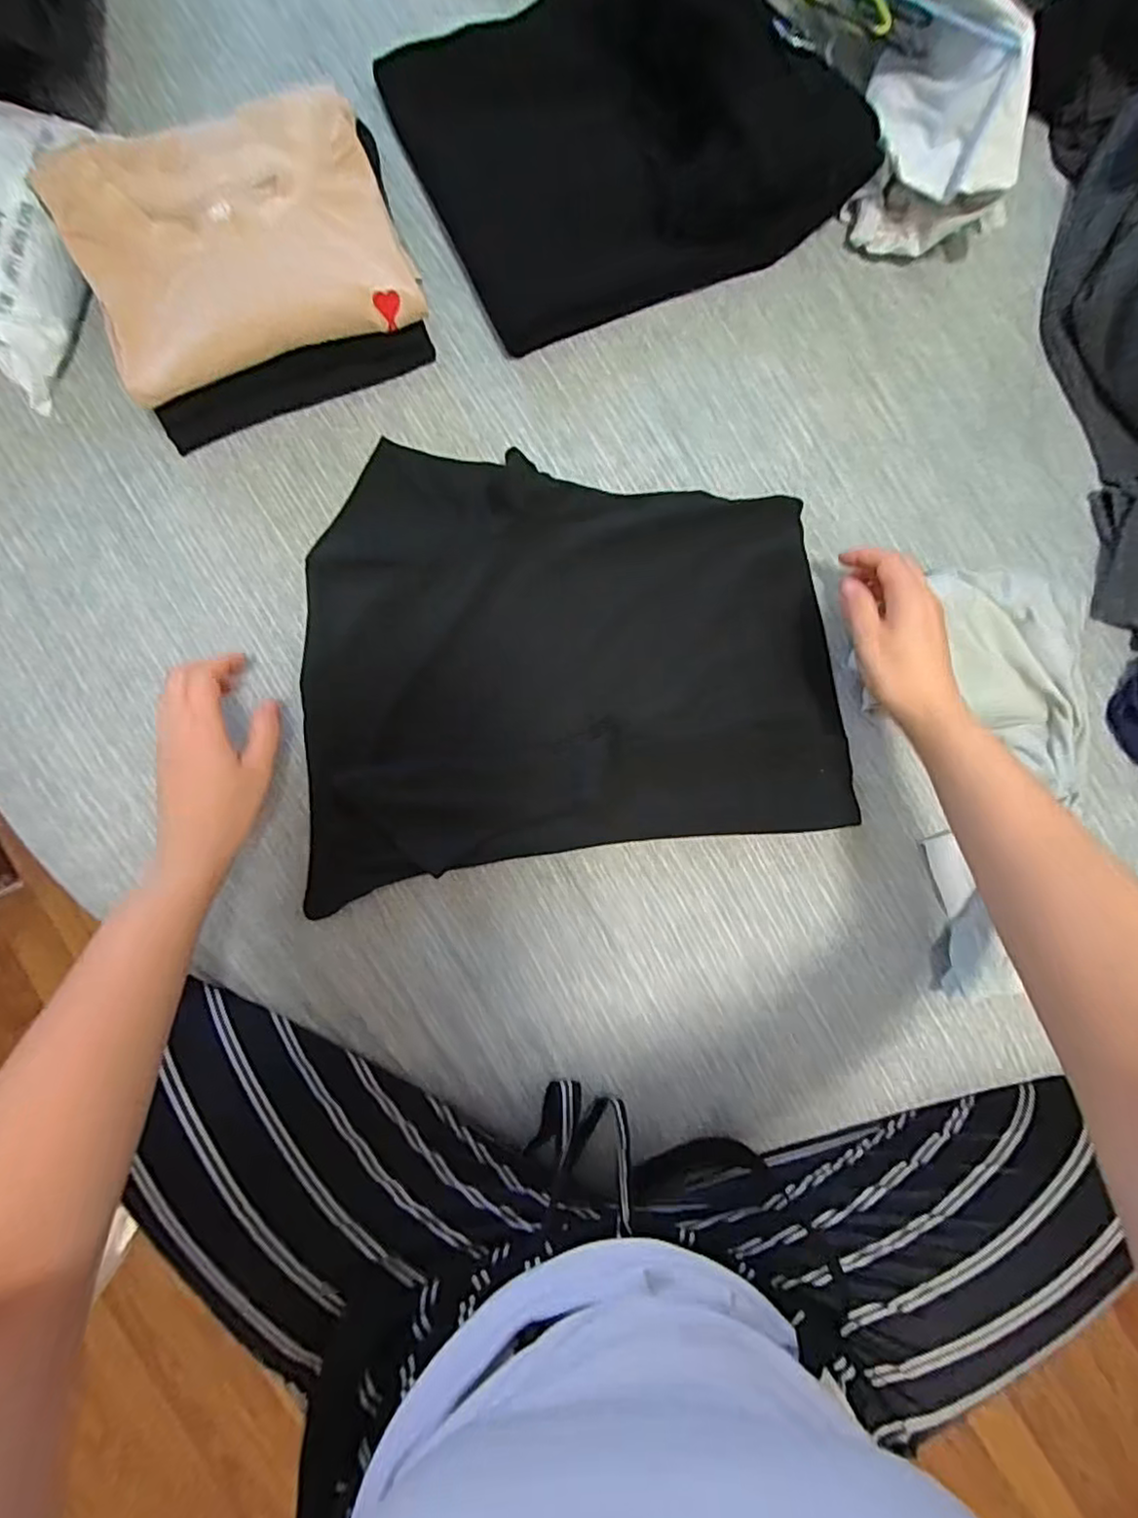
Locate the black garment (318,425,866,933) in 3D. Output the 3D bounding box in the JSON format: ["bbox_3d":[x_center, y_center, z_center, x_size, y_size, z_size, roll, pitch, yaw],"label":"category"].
[{"bbox_3d":[0.010,-0.064,0.485,0.409,0.027,0.327,2,88,-3],"label":"black garment"}]

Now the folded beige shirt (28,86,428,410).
[{"bbox_3d":[-0.237,-0.371,0.441,0.214,0.028,0.175,-22,88,-4],"label":"folded beige shirt"}]

